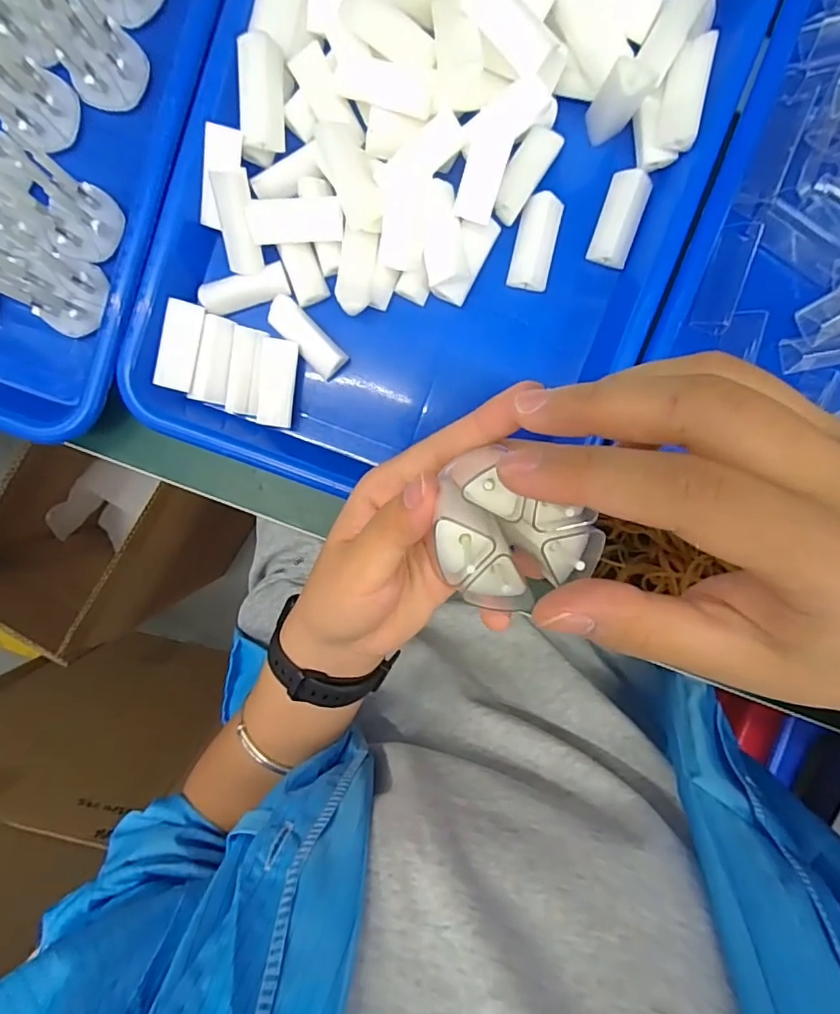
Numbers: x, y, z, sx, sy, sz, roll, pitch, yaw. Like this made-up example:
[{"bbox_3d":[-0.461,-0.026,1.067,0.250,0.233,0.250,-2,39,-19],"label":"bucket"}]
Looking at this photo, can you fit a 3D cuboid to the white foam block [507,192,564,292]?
[{"bbox_3d":[0.062,-0.140,0.289,0.022,0.013,0.045,13,95,-2],"label":"white foam block"}]

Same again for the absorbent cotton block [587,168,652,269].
[{"bbox_3d":[0.107,-0.153,0.290,0.021,0.011,0.046,17,95,-2],"label":"absorbent cotton block"}]

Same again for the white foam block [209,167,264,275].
[{"bbox_3d":[-0.091,-0.141,0.273,0.017,0.015,0.047,-4,122,0],"label":"white foam block"}]

